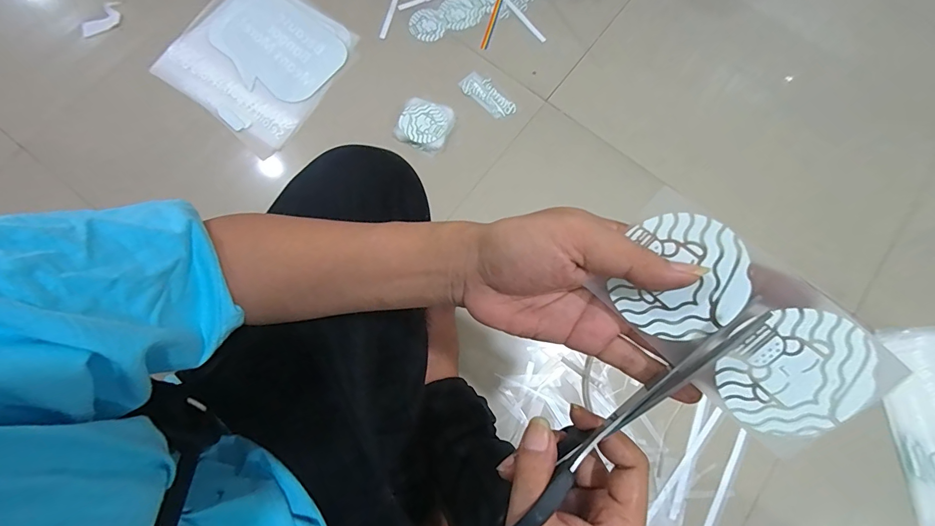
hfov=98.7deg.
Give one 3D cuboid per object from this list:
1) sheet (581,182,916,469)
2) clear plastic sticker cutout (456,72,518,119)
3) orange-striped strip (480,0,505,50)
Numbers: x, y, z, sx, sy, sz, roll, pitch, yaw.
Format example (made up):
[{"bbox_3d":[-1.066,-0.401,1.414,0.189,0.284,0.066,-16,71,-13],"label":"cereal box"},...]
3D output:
[{"bbox_3d":[0.136,0.031,0.209,0.138,0.010,0.071,43,111,12],"label":"sheet"},{"bbox_3d":[0.035,-0.290,0.700,0.049,0.004,0.101,-43,84,-11],"label":"clear plastic sticker cutout"},{"bbox_3d":[0.061,-0.484,0.745,0.015,0.004,0.212,18,78,3],"label":"orange-striped strip"}]

